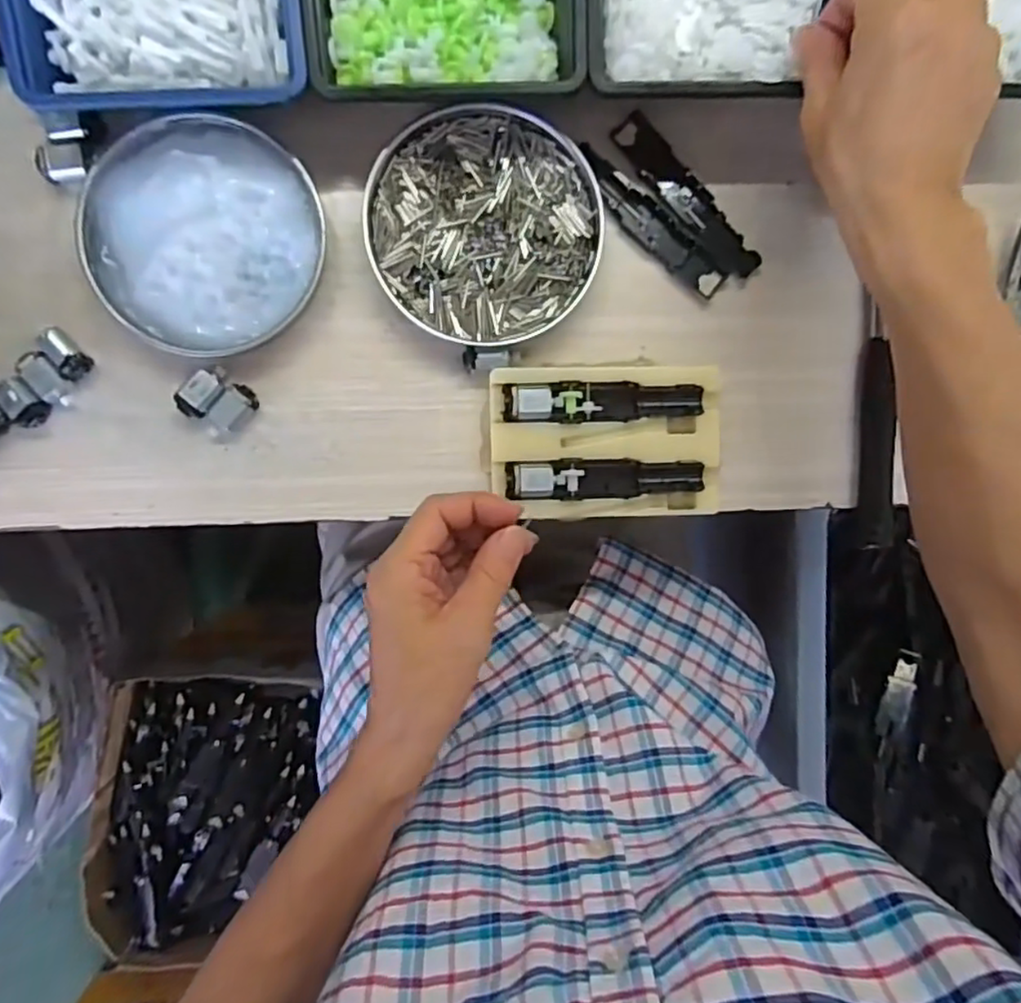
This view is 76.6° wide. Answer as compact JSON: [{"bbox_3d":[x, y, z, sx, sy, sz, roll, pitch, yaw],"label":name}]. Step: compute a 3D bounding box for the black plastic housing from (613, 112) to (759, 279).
[{"bbox_3d":[0.107,-0.185,0.398,0.027,0.009,0.119,-43,95,-1],"label":"black plastic housing"}]

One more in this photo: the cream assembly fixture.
[{"bbox_3d":[0.058,-0.036,0.394,0.136,0.029,0.090,-3,93,-4],"label":"cream assembly fixture"}]

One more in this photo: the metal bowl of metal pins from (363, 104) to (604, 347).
[{"bbox_3d":[-0.015,-0.161,0.384,0.130,0.026,0.129,0,93,-4],"label":"metal bowl of metal pins"}]

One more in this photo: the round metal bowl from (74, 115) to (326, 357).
[{"bbox_3d":[-0.176,-0.152,0.371,0.132,0.029,0.124,0,93,-4],"label":"round metal bowl"}]

